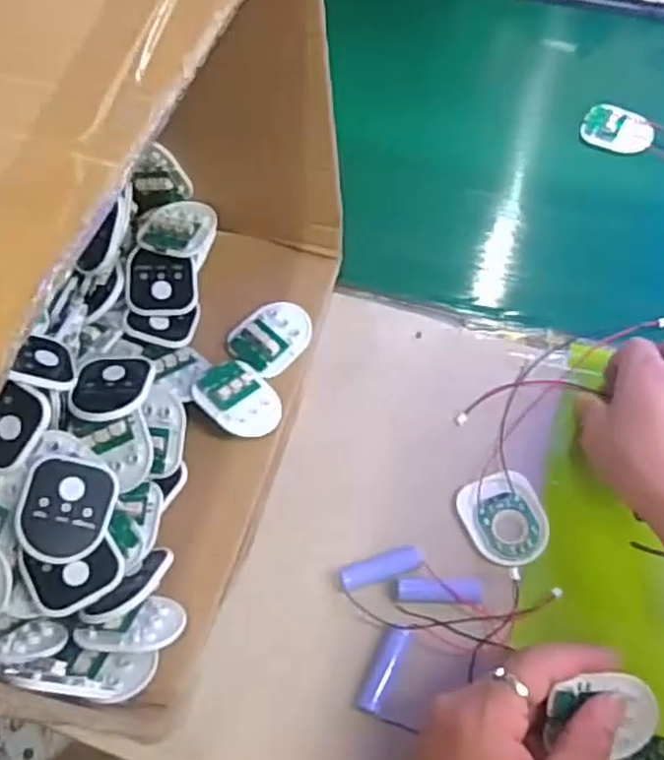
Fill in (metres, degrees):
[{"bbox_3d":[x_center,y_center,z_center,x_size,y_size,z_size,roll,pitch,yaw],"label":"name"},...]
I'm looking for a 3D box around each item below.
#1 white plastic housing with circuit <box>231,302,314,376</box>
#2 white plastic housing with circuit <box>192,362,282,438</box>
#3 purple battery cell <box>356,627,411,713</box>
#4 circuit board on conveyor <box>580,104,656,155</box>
[{"bbox_3d":[-0.042,-0.031,0.511,0.046,0.011,0.055,33,66,21],"label":"white plastic housing with circuit"},{"bbox_3d":[-0.060,0.012,0.477,0.049,0.010,0.055,-36,85,-37],"label":"white plastic housing with circuit"},{"bbox_3d":[0.029,0.164,0.412,0.016,0.020,0.048,22,62,15],"label":"purple battery cell"},{"bbox_3d":[0.249,-0.218,0.635,0.061,0.015,0.039,26,63,18],"label":"circuit board on conveyor"}]

